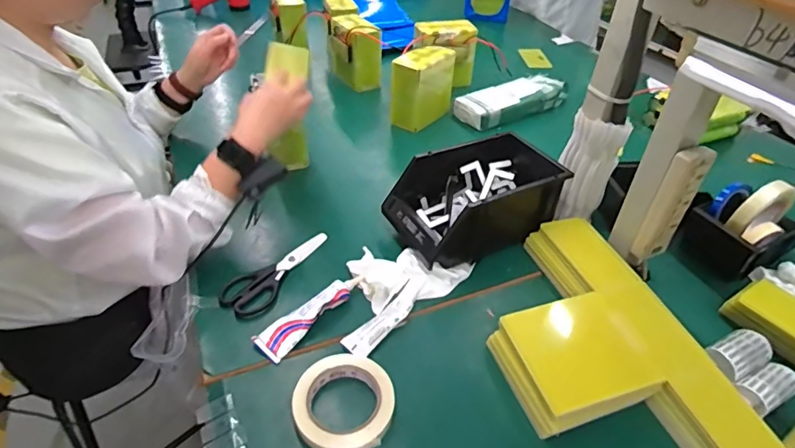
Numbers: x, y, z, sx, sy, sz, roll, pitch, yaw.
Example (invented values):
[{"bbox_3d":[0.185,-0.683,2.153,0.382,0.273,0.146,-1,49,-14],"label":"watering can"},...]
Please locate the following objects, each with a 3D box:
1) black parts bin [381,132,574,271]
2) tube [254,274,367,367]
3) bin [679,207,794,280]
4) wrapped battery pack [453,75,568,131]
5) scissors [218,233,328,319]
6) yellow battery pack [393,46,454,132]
[{"bbox_3d":[0.129,-0.047,0.766,0.272,0.104,0.162,-17,44,-20],"label":"black parts bin"},{"bbox_3d":[-0.115,0.113,0.642,0.043,0.026,0.165,28,48,27],"label":"tube"},{"bbox_3d":[0.548,0.018,0.756,0.158,0.074,0.107,-12,43,-15],"label":"bin"},{"bbox_3d":[0.273,-0.295,1.132,0.277,0.052,0.107,-22,46,-25],"label":"wrapped battery pack"},{"bbox_3d":[-0.183,0.065,0.718,0.073,0.016,0.193,19,44,19],"label":"scissors"},{"bbox_3d":[0.056,-0.302,1.069,0.070,0.156,0.153,29,48,28],"label":"yellow battery pack"}]

